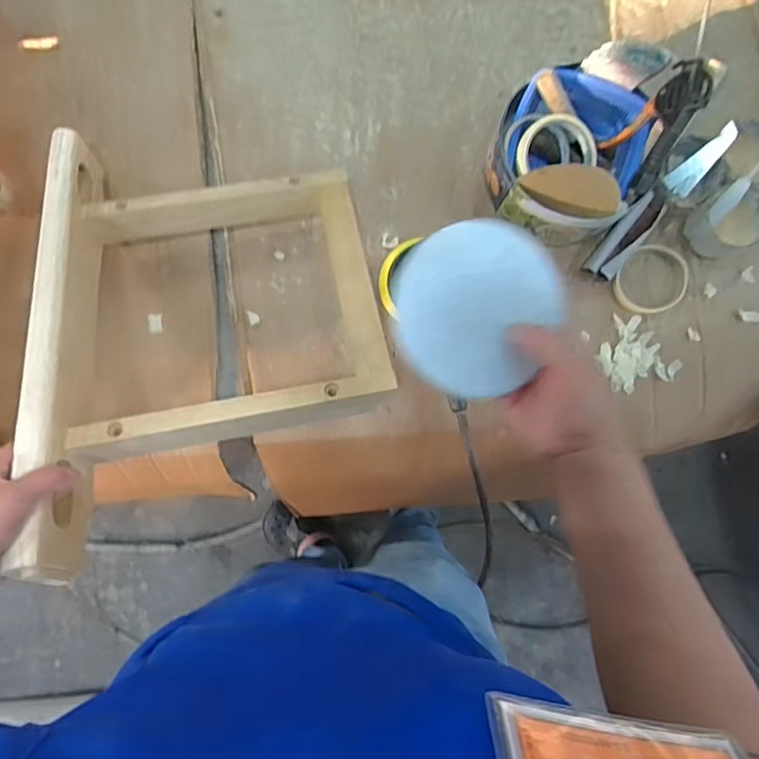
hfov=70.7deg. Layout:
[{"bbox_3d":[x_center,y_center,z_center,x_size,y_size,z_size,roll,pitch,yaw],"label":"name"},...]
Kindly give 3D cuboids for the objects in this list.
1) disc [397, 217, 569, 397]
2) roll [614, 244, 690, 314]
[{"bbox_3d":[0.070,-0.049,0.370,0.116,0.009,0.117,0,93,-10],"label":"disc"},{"bbox_3d":[0.341,-0.126,0.667,0.095,0.020,0.084,-31,88,-4],"label":"roll"}]

